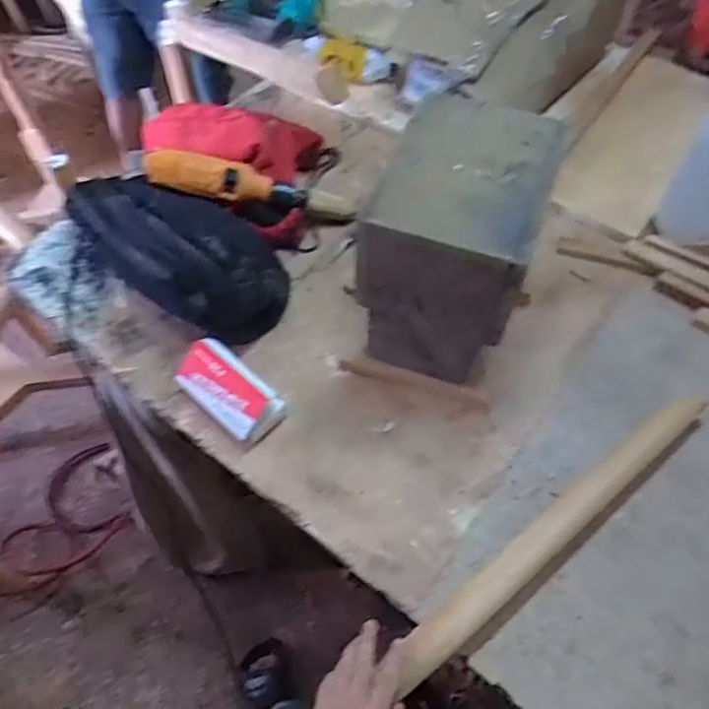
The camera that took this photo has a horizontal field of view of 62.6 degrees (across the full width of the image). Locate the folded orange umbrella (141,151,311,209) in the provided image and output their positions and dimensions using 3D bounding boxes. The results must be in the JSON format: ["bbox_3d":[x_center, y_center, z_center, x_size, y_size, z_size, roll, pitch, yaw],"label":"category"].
[{"bbox_3d":[-0.190,-0.261,0.875,0.237,0.044,0.045,8,57,-18],"label":"folded orange umbrella"}]

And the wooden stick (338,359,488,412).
[{"bbox_3d":[0.076,0.037,0.769,0.196,0.027,0.021,18,59,10],"label":"wooden stick"}]

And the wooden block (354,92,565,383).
[{"bbox_3d":[0.119,-0.139,0.707,0.176,0.224,0.232,16,58,9],"label":"wooden block"}]

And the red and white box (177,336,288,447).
[{"bbox_3d":[-0.157,0.044,0.743,0.138,0.057,0.077,38,64,21],"label":"red and white box"}]

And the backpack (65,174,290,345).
[{"bbox_3d":[-0.259,-0.164,0.820,0.354,0.139,0.166,39,64,21],"label":"backpack"}]

